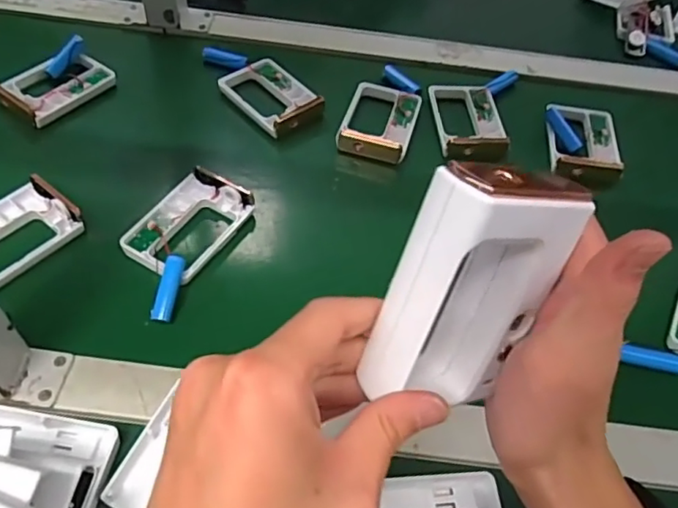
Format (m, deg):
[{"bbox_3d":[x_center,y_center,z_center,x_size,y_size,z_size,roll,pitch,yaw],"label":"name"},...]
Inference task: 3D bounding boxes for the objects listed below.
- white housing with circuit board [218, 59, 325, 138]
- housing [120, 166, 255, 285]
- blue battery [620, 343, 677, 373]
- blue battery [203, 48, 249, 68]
[{"bbox_3d":[-0.069,-0.163,0.587,0.070,0.019,0.101,-29,62,-25],"label":"white housing with circuit board"},{"bbox_3d":[-0.124,-0.025,0.479,0.068,0.025,0.102,27,55,13],"label":"housing"},{"bbox_3d":[0.239,0.081,0.441,0.049,0.012,0.013,13,53,3],"label":"blue battery"},{"bbox_3d":[-0.122,-0.208,0.620,0.048,0.014,0.012,12,53,2],"label":"blue battery"}]

